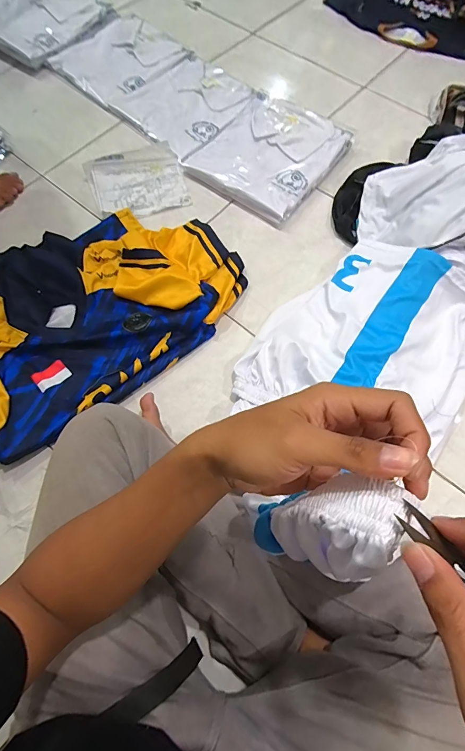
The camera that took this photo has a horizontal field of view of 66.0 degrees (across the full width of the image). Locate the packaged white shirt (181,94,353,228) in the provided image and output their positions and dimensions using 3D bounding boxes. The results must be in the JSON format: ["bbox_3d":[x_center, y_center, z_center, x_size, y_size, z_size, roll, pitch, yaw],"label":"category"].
[{"bbox_3d":[0.087,-0.539,0.861,0.293,0.032,0.325,35,74,11],"label":"packaged white shirt"}]

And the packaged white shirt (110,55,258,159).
[{"bbox_3d":[-0.117,-0.702,0.921,0.255,0.019,0.311,43,75,13],"label":"packaged white shirt"}]

